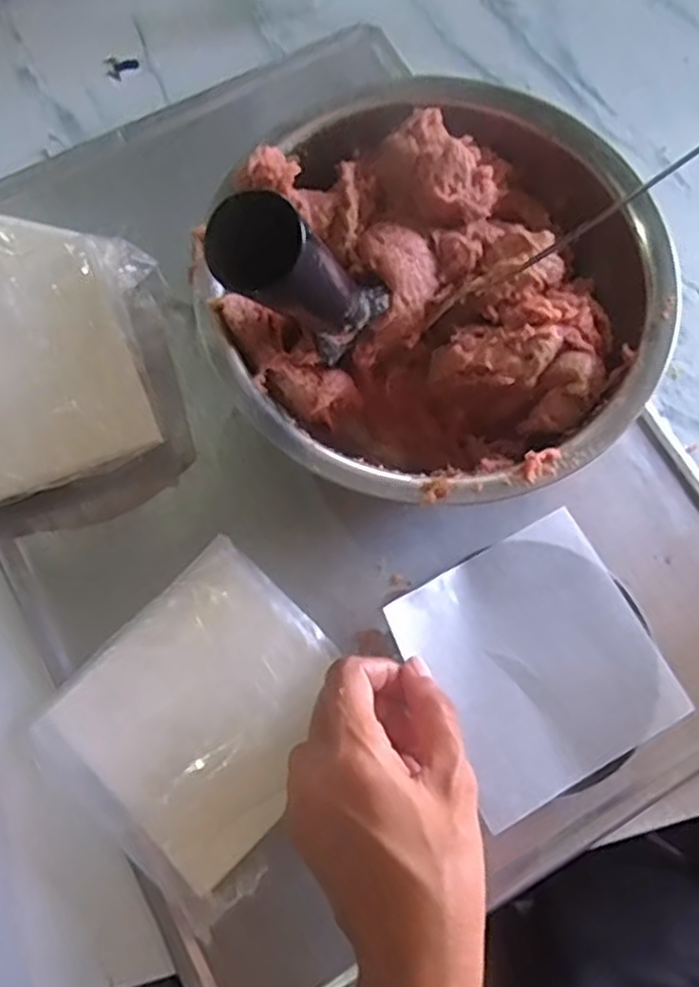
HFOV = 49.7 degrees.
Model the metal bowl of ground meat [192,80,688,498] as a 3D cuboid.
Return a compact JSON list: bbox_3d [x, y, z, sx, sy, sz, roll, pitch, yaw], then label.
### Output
[{"bbox_3d":[0.039,-0.092,0.366,0.205,0.097,0.202,0,74,-2],"label":"metal bowl of ground meat"}]

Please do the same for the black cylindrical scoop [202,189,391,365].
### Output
[{"bbox_3d":[-0.013,-0.079,0.299,0.038,0.119,0.035,-1,85,16],"label":"black cylindrical scoop"}]

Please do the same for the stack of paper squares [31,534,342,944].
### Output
[{"bbox_3d":[-0.063,0.105,0.349,0.119,0.017,0.126,43,77,9],"label":"stack of paper squares"}]

